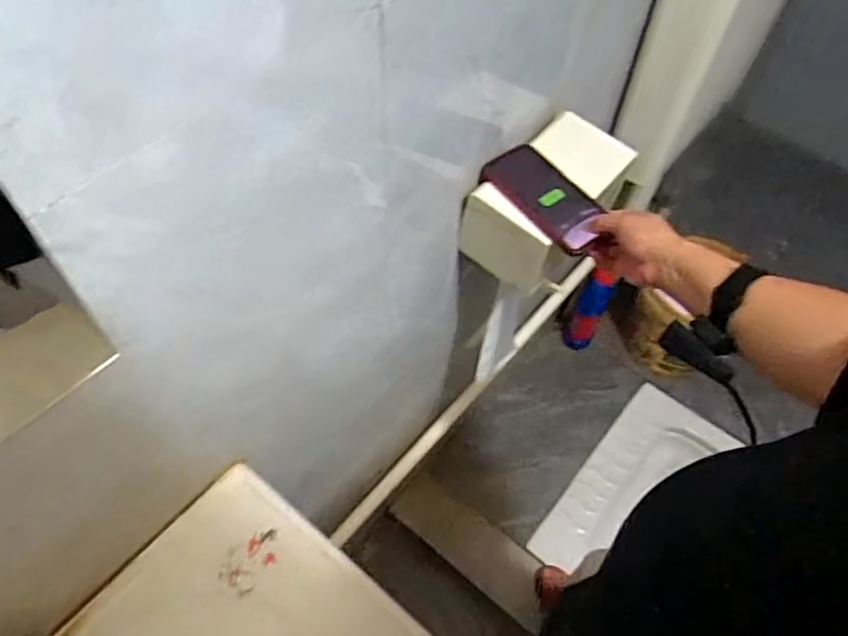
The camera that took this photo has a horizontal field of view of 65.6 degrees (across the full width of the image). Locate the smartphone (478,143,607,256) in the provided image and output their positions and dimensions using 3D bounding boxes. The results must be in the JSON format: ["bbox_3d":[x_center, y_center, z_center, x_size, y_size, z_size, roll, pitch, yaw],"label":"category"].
[{"bbox_3d":[0.149,-0.148,0.794,0.090,0.017,0.164,-34,64,-24],"label":"smartphone"}]

